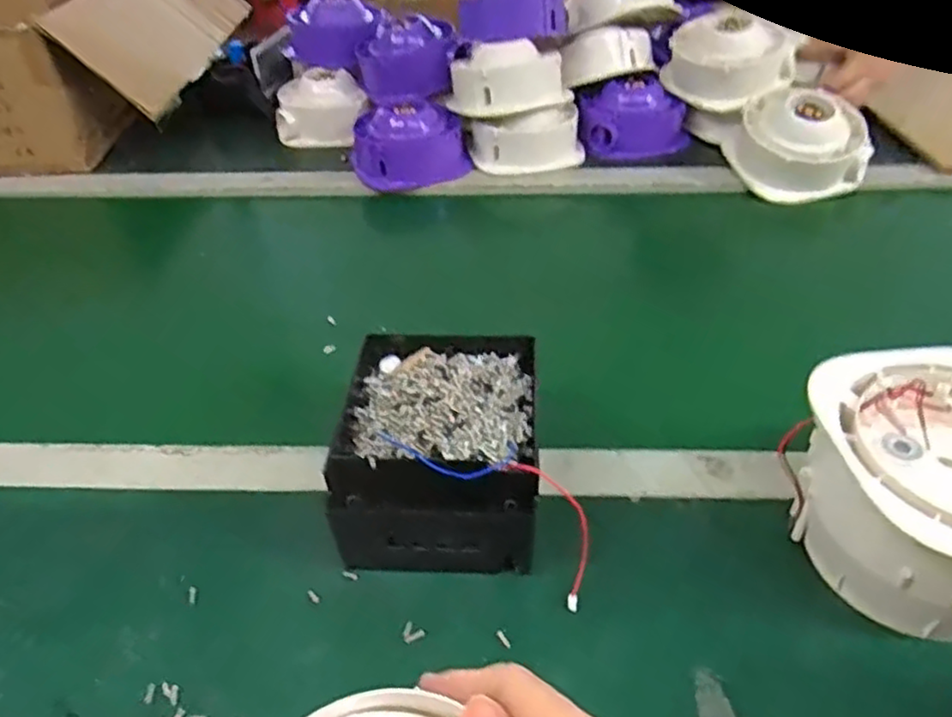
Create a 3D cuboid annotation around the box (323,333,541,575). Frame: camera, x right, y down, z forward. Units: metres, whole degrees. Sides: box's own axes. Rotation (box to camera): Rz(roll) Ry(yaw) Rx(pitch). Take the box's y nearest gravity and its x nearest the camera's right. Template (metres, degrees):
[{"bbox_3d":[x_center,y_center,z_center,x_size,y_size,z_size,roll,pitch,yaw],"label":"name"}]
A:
[{"bbox_3d":[-0.023,0.053,0.440,0.116,0.074,0.146,1,39,1],"label":"box"}]

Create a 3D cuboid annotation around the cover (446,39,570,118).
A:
[{"bbox_3d":[0.036,-0.321,0.792,0.145,0.063,0.081,5,41,8],"label":"cover"}]

